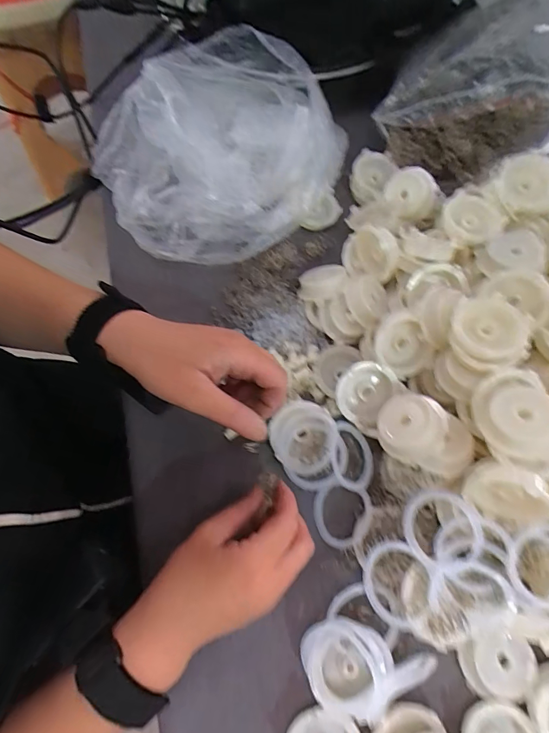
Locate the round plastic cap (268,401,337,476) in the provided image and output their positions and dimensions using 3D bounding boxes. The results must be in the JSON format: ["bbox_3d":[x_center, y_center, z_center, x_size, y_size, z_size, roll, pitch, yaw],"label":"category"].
[{"bbox_3d":[0.023,0.058,0.335,0.053,0.018,0.058,1,67,-3],"label":"round plastic cap"}]

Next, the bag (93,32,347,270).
[{"bbox_3d":[-0.052,-0.218,0.409,0.220,0.086,0.244,42,71,14],"label":"bag"}]

